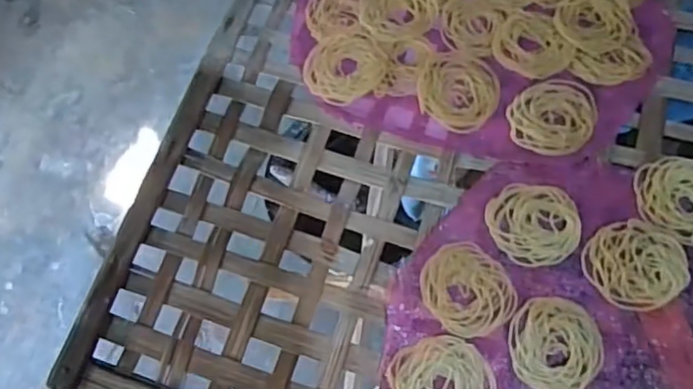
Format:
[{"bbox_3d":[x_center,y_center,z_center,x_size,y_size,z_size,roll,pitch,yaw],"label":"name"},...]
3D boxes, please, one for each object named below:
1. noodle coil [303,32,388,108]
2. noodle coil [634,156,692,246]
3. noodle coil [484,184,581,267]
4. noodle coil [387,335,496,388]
[{"bbox_3d":[-0.002,-0.118,0.570,0.069,0.008,0.071,-1,66,3],"label":"noodle coil"},{"bbox_3d":[0.273,0.004,0.499,0.073,0.005,0.073,-1,66,3],"label":"noodle coil"},{"bbox_3d":[0.151,0.021,0.498,0.069,0.005,0.070,-1,66,3],"label":"noodle coil"},{"bbox_3d":[0.071,0.135,0.453,0.075,0.004,0.061,24,69,13],"label":"noodle coil"}]

